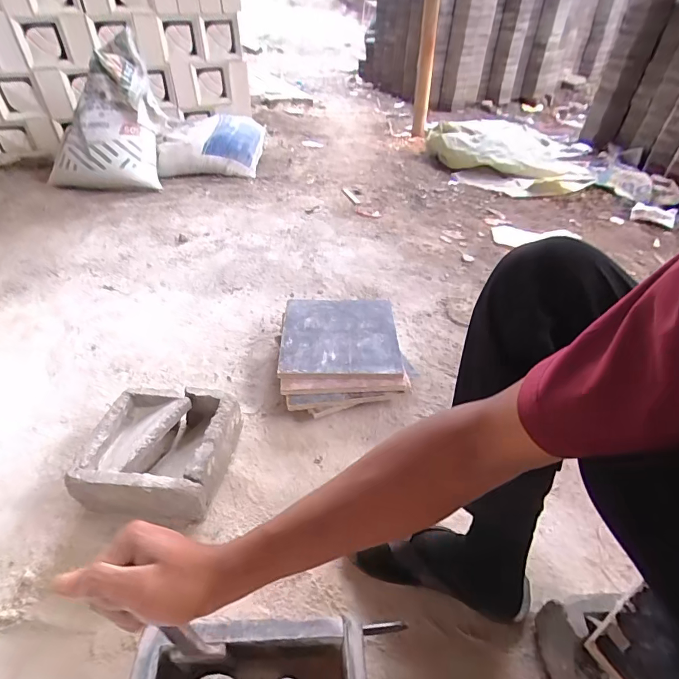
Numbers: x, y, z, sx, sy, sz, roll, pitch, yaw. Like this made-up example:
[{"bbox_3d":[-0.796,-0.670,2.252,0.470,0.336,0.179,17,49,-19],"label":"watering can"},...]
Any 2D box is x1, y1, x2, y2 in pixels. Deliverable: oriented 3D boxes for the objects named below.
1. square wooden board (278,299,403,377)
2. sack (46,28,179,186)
[{"bbox_3d":[0.002,-0.013,0.898,0.247,0.015,0.242,-2,39,-2],"label":"square wooden board"},{"bbox_3d":[-0.884,-0.831,1.541,0.452,0.489,0.228,-17,46,-23],"label":"sack"}]

